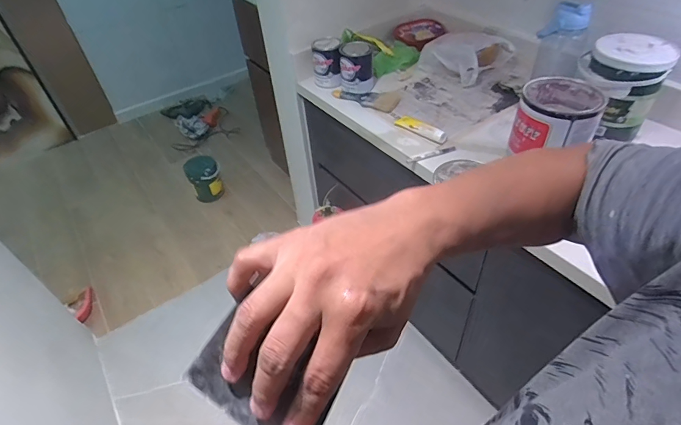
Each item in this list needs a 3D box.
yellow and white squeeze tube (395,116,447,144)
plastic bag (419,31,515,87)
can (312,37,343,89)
[{"bbox_3d":[0.225,-0.238,1.143,0.040,0.029,0.176,-32,50,-25],"label":"yellow and white squeeze tube"},{"bbox_3d":[0.420,-0.544,1.393,0.210,0.096,0.255,-27,48,-21],"label":"plastic bag"},{"bbox_3d":[-0.045,-0.502,1.382,0.098,0.130,0.120,-4,44,1],"label":"can"}]

